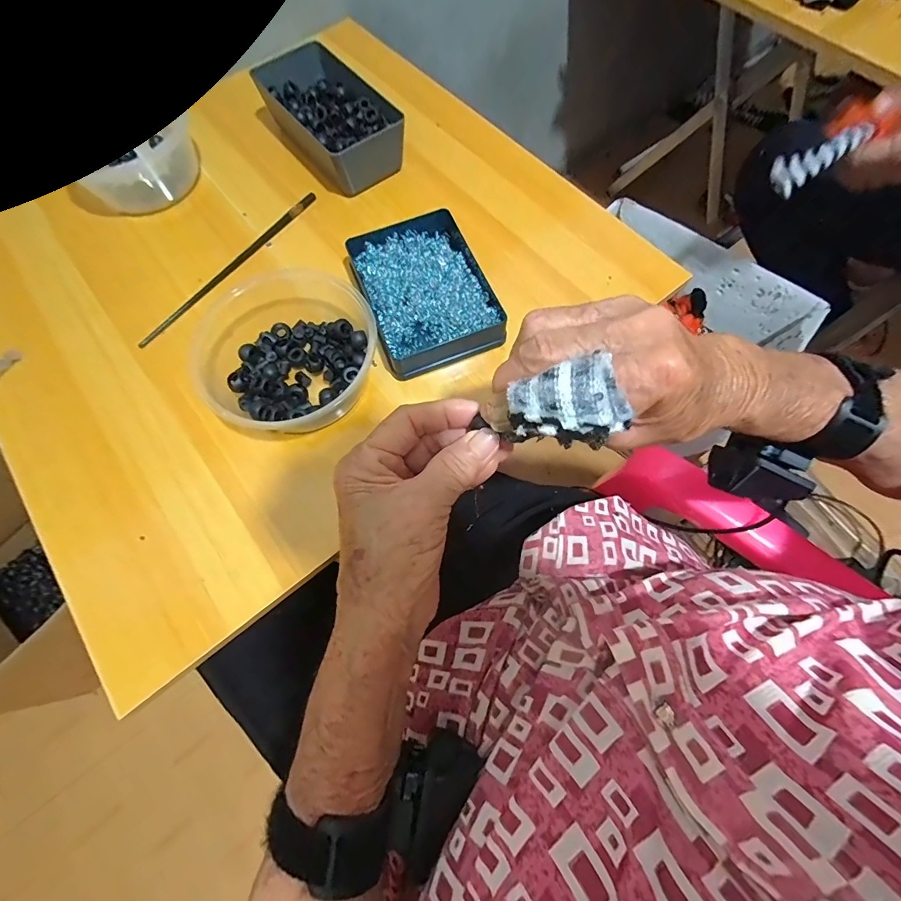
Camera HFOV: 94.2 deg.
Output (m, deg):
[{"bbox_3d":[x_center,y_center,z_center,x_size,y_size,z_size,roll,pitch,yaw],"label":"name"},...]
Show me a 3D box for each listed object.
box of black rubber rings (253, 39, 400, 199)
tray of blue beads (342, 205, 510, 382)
[{"bbox_3d":[-0.134,-0.374,0.467,0.092,0.051,0.191,-33,73,-8],"label":"box of black rubber rings"},{"bbox_3d":[-0.025,-0.149,0.394,0.109,0.030,0.154,-19,71,-4],"label":"tray of blue beads"}]

